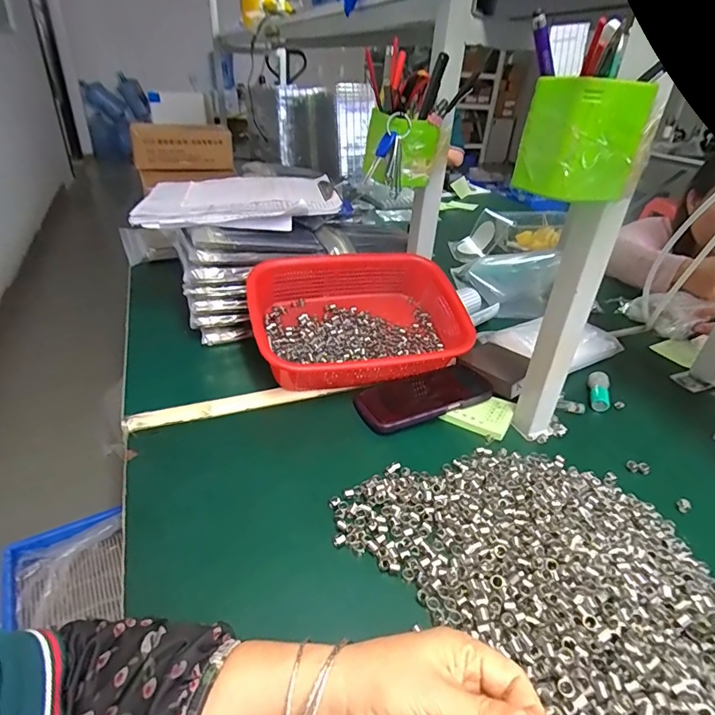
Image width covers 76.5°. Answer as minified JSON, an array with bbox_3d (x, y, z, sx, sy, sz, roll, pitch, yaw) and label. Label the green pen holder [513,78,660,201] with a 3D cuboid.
[{"bbox_3d":[0.174,-0.170,0.355,0.071,0.077,0.066,-9,35,-21],"label":"green pen holder"}]

